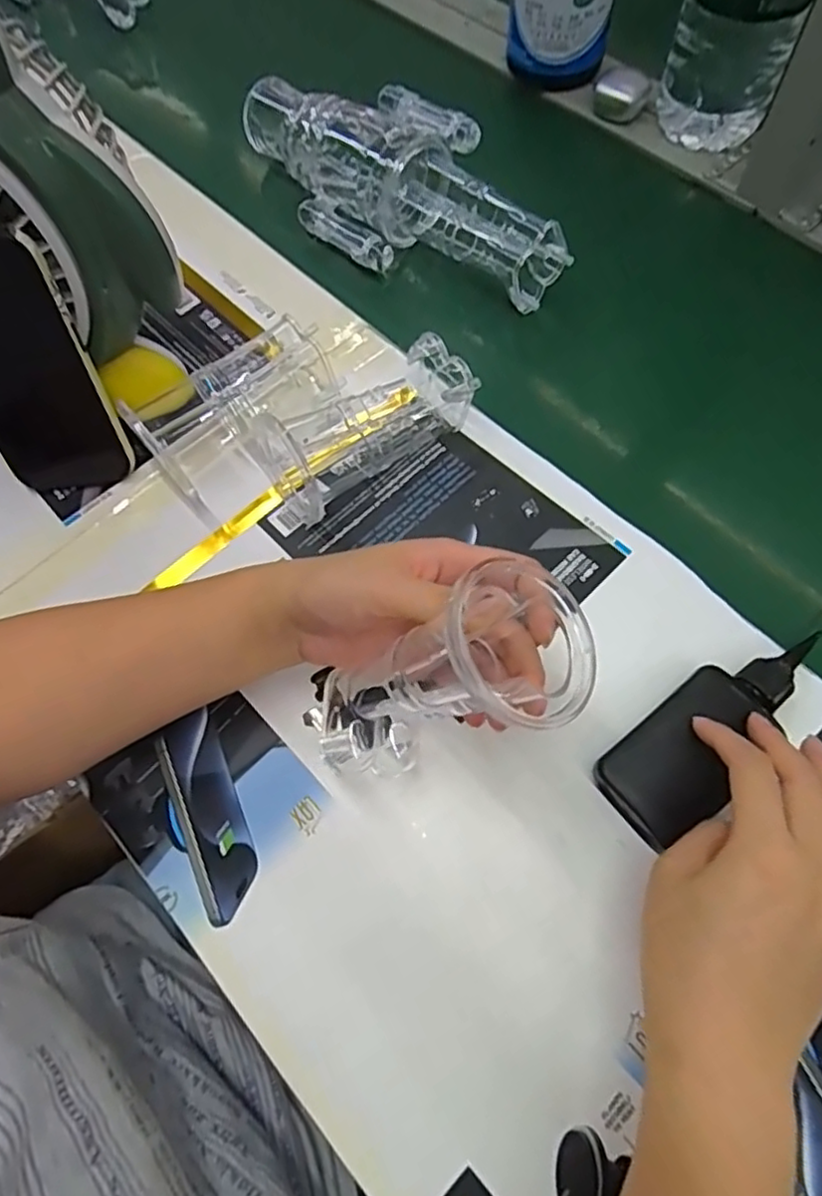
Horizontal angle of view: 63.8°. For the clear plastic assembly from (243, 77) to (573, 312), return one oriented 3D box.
[{"bbox_3d":[-0.016,-0.328,0.508,0.118,0.068,0.295,-41,71,-15],"label":"clear plastic assembly"}]

